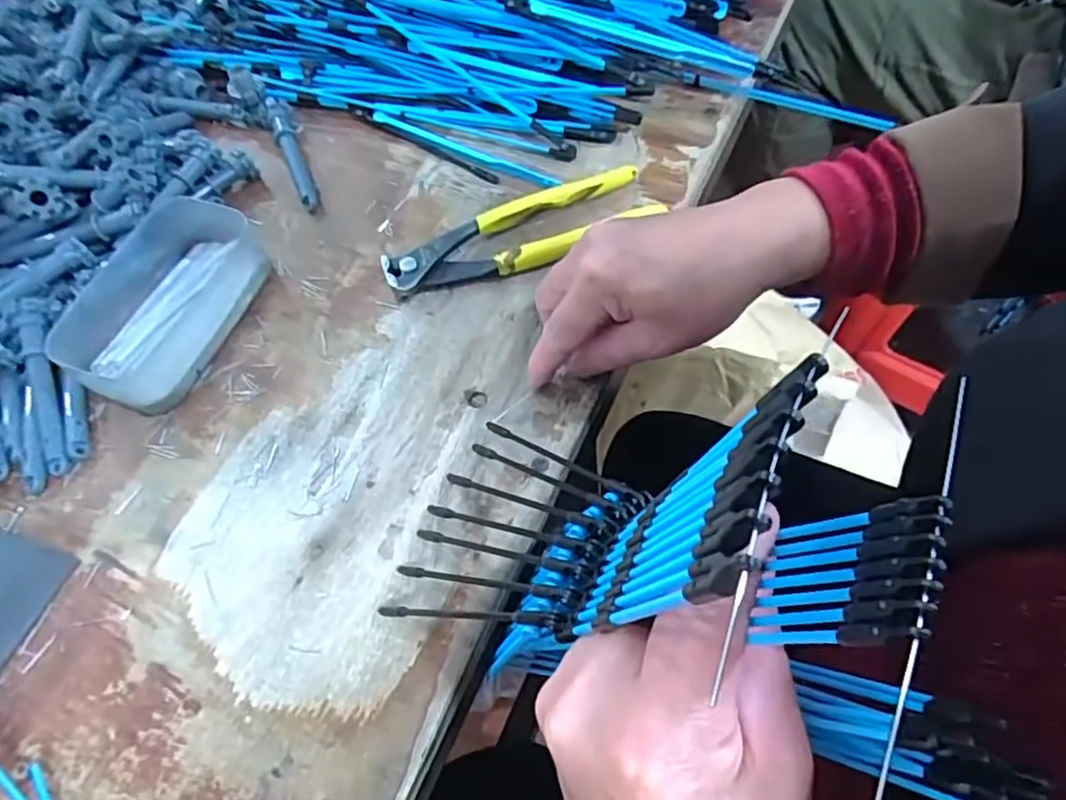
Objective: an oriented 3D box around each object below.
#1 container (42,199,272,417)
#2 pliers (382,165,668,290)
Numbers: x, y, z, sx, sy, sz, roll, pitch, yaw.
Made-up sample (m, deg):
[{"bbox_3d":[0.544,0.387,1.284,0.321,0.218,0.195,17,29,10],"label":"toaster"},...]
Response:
[{"bbox_3d":[-0.204,-0.057,0.372,0.073,0.033,0.119,17,63,13],"label":"container"},{"bbox_3d":[-0.006,-0.095,0.391,0.159,0.014,0.044,-23,61,-9],"label":"pliers"}]

